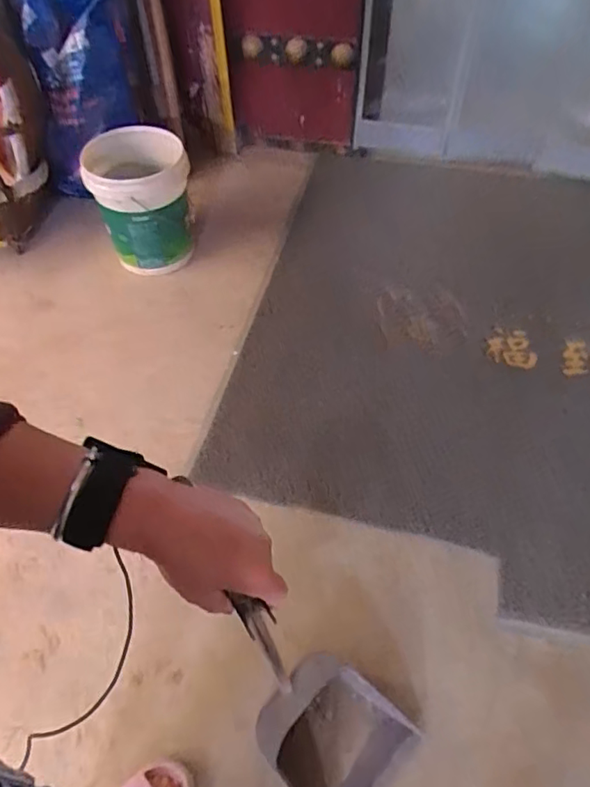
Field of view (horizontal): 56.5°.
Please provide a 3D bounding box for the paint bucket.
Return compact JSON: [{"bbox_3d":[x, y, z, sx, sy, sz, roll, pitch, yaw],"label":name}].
[{"bbox_3d":[-0.487,-0.616,1.811,0.314,0.376,0.285,-15,54,-8],"label":"paint bucket"}]

